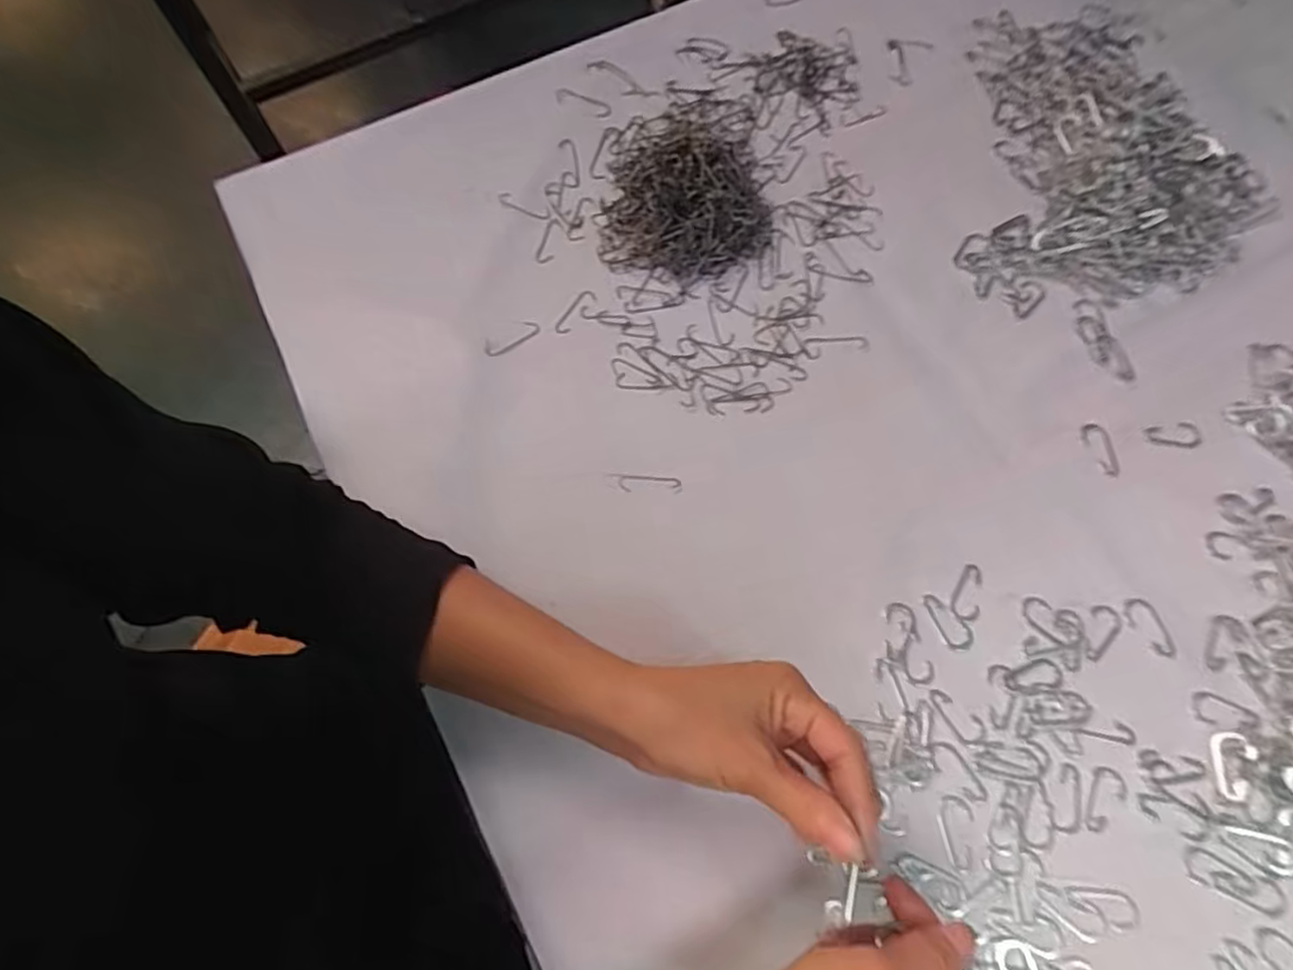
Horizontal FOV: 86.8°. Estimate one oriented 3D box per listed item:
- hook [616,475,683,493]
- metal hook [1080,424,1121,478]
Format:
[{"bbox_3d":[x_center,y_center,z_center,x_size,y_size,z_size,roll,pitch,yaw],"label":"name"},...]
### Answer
[{"bbox_3d":[0.002,-0.002,0.441,0.040,0.004,0.011,-4,69,-1],"label":"hook"},{"bbox_3d":[0.298,-0.023,0.447,0.019,0.004,0.036,-10,69,-3],"label":"metal hook"}]

